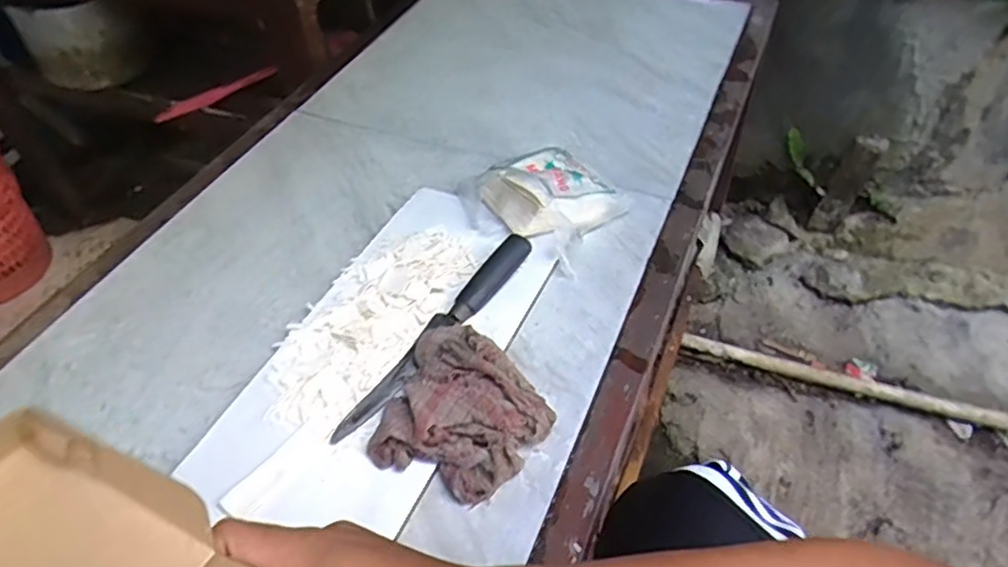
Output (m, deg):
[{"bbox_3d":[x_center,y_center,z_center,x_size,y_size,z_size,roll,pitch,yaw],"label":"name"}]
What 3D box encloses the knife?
[{"bbox_3d":[-0.054,0.040,0.578,0.032,0.019,0.249,27,55,23],"label":"knife"}]

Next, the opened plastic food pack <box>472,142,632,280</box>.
[{"bbox_3d":[0.042,-0.097,0.688,0.149,0.060,0.134,27,55,23],"label":"opened plastic food pack"}]

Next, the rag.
[{"bbox_3d":[-0.028,0.097,0.520,0.123,0.049,0.126,16,51,15],"label":"rag"}]

